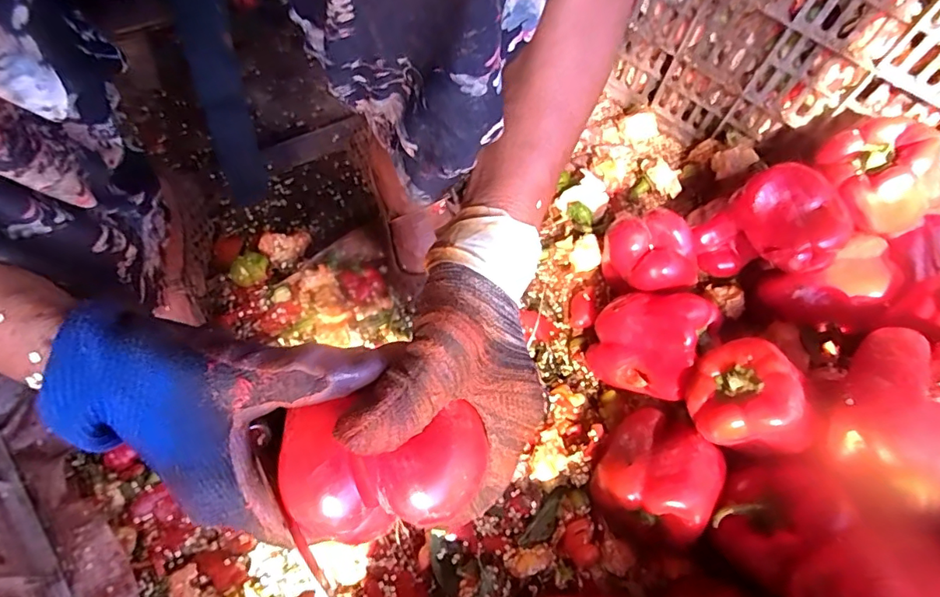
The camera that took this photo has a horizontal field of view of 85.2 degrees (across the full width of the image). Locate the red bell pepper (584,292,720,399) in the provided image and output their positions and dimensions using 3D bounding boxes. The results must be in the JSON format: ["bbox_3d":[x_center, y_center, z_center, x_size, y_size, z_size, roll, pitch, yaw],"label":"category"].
[{"bbox_3d":[0.151,0.037,0.444,0.081,0.079,0.078,25,64,8],"label":"red bell pepper"}]

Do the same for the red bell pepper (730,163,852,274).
[{"bbox_3d":[0.284,-0.068,0.458,0.067,0.058,0.093,-20,66,-14],"label":"red bell pepper"}]

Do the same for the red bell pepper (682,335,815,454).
[{"bbox_3d":[0.209,0.073,0.384,0.075,0.073,0.075,2,63,-3],"label":"red bell pepper"}]

